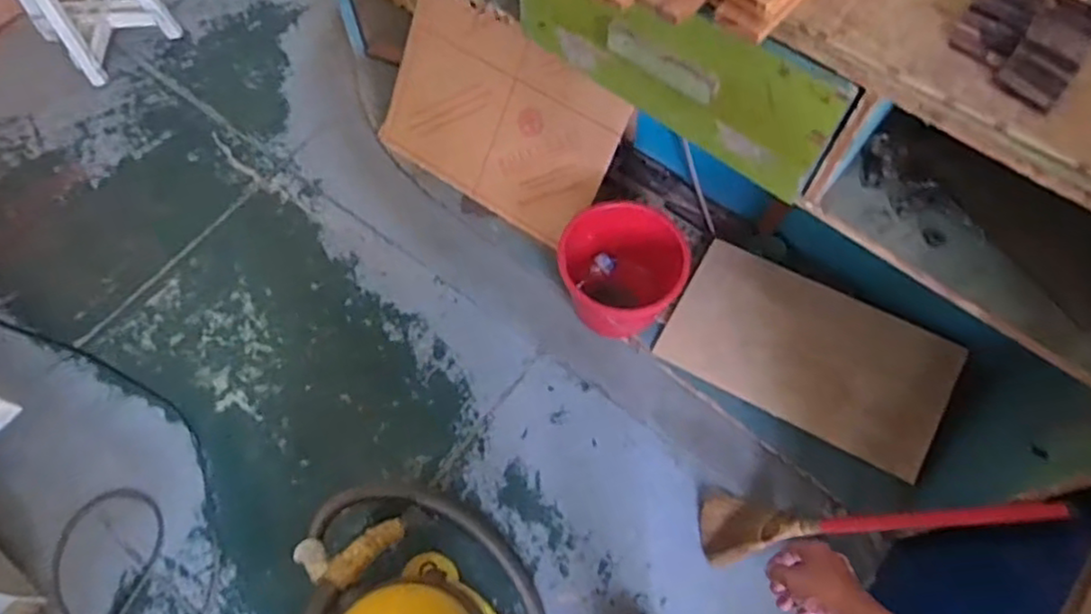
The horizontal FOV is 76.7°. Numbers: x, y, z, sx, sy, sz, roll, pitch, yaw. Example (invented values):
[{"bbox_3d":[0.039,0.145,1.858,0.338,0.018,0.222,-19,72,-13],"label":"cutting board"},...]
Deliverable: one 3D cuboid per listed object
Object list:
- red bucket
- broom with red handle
[{"bbox_3d":[0.167,-0.059,1.563,0.278,0.229,0.273,0,65,0],"label":"red bucket"},{"bbox_3d":[0.555,0.407,1.247,0.096,0.661,0.134,26,62,-27],"label":"broom with red handle"}]

